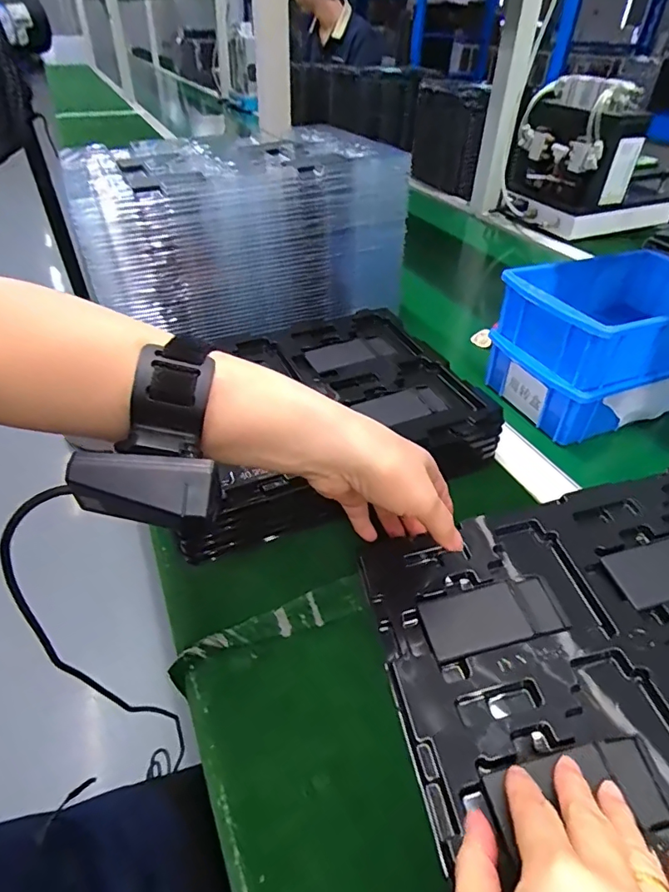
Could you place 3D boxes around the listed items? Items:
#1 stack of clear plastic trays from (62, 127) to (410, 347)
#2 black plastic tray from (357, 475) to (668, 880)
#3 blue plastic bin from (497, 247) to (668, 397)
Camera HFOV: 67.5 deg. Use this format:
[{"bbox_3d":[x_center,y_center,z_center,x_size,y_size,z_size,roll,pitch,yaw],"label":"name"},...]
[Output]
[{"bbox_3d":[-0.103,-0.241,0.569,0.333,0.155,0.199,-16,43,-20],"label":"stack of clear plastic trays"},{"bbox_3d":[0.187,0.115,0.295,0.304,0.012,0.208,-13,43,-4],"label":"black plastic tray"},{"bbox_3d":[0.272,-0.128,0.483,0.194,0.063,0.133,-14,43,-18],"label":"blue plastic bin"}]

